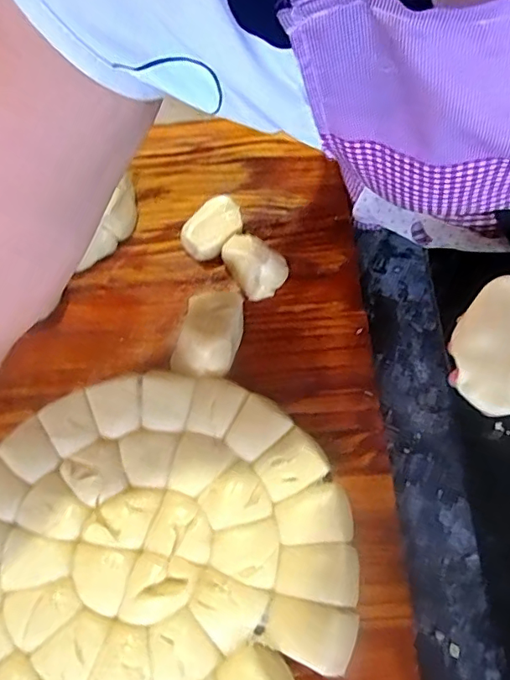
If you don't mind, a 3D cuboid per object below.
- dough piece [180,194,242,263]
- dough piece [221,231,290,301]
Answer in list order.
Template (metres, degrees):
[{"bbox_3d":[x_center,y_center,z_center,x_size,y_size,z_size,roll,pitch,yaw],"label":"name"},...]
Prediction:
[{"bbox_3d":[-0.044,-0.120,0.554,0.071,0.045,0.048,-35,69,-11],"label":"dough piece"},{"bbox_3d":[0.000,-0.084,0.533,0.052,0.044,0.072,-33,69,-11],"label":"dough piece"}]

